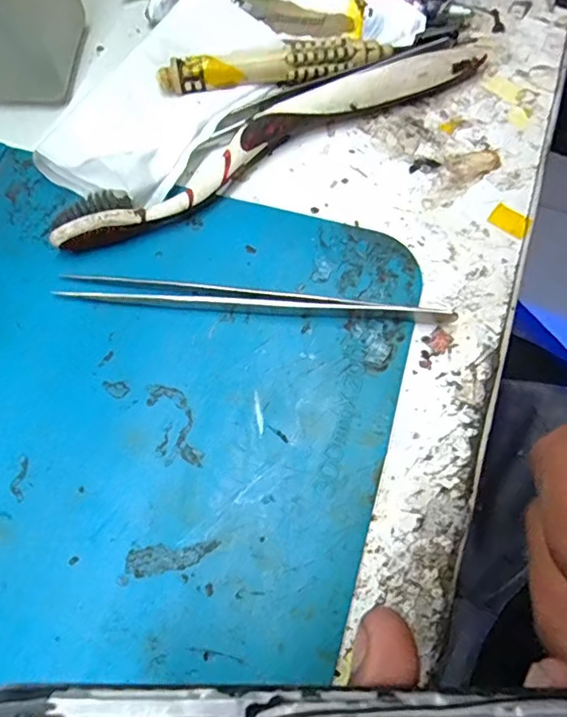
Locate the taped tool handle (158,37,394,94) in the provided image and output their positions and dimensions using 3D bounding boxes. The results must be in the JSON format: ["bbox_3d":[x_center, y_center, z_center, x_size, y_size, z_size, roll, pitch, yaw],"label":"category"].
[{"bbox_3d":[-0.003,-0.117,0.208,0.090,0.008,0.013,-6,69,-2],"label":"taped tool handle"}]

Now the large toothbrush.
[{"bbox_3d":[-0.002,-0.081,0.196,0.172,0.014,0.021,-30,72,-11],"label":"large toothbrush"}]

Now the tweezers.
[{"bbox_3d":[-0.010,-0.020,0.174,0.129,0.008,0.009,6,69,2],"label":"tweezers"}]

